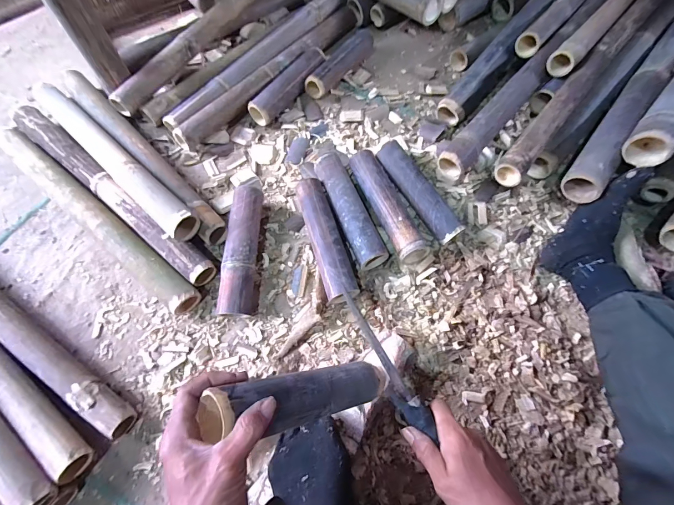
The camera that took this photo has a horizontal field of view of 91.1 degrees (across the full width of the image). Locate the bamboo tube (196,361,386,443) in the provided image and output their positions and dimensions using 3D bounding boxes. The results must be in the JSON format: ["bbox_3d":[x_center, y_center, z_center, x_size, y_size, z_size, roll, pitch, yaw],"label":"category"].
[{"bbox_3d":[-0.032,0.177,0.410,0.259,0.050,0.059,11,56,-43],"label":"bamboo tube"}]

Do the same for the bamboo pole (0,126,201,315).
[{"bbox_3d":[-0.508,-0.078,0.678,0.616,0.064,0.069,37,70,15],"label":"bamboo pole"}]

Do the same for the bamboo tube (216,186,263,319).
[{"bbox_3d":[-0.184,-0.007,0.646,0.060,0.064,0.267,0,65,0],"label":"bamboo tube"}]

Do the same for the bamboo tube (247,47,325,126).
[{"bbox_3d":[-0.118,-0.422,0.840,0.065,0.062,0.261,29,68,12],"label":"bamboo tube"}]

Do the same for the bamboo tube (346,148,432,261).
[{"bbox_3d":[0.102,-0.096,0.684,0.058,0.068,0.261,-20,67,-9],"label":"bamboo tube"}]

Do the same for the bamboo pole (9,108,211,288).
[{"bbox_3d":[-0.482,-0.137,0.694,0.615,0.047,0.049,36,70,15],"label":"bamboo pole"}]

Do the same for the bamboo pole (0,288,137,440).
[{"bbox_3d":[-0.601,0.101,0.594,0.663,0.051,0.044,32,69,14],"label":"bamboo pole"}]

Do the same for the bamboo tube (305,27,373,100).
[{"bbox_3d":[0.013,-0.505,0.884,0.054,0.060,0.257,33,69,14],"label":"bamboo tube"}]

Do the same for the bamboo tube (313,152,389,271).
[{"bbox_3d":[0.024,-0.089,0.685,0.056,0.063,0.265,-20,67,-9],"label":"bamboo tube"}]

